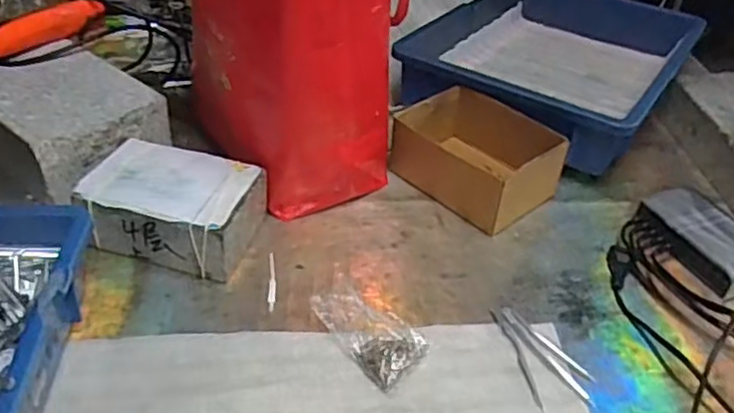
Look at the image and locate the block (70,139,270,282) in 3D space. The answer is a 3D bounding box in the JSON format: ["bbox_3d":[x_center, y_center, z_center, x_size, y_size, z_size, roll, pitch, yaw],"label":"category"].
[{"bbox_3d":[-0.179,-0.001,0.634,0.146,0.066,0.104,13,38,11],"label":"block"}]

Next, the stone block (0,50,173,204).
[{"bbox_3d":[-0.330,-0.097,0.713,0.205,0.073,0.142,26,42,25],"label":"stone block"}]

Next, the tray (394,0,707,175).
[{"bbox_3d":[0.253,-0.198,0.897,0.286,0.083,0.406,23,41,23],"label":"tray"}]

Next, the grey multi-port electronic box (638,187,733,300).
[{"bbox_3d":[0.334,0.034,0.667,0.081,0.034,0.134,-18,43,-26],"label":"grey multi-port electronic box"}]

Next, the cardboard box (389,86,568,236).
[{"bbox_3d":[0.118,-0.054,0.724,0.155,0.073,0.115,32,45,31],"label":"cardboard box"}]

